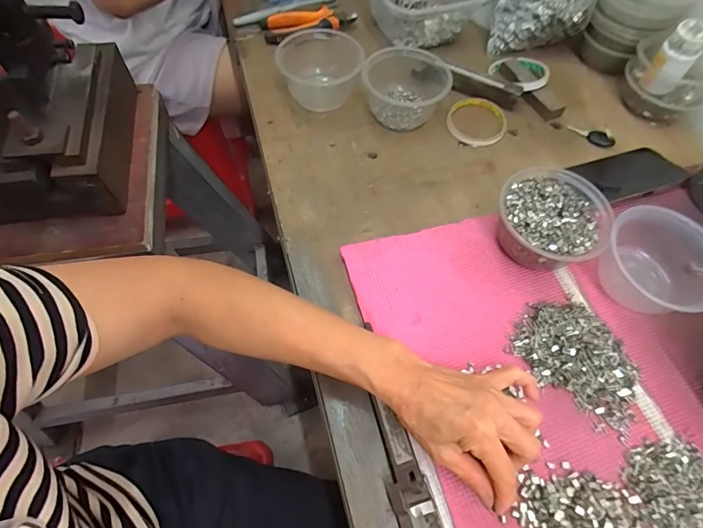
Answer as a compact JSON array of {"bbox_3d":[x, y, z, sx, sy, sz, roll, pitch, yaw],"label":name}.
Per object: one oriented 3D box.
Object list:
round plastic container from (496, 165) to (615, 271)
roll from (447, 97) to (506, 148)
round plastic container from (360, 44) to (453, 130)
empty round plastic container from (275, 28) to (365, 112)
[{"bbox_3d":[0.216,-0.046,0.448,0.110,0.058,0.116,1,61,-3],"label":"round plastic container"},{"bbox_3d":[0.177,-0.201,0.575,0.082,0.010,0.090,1,61,-3],"label":"roll"},{"bbox_3d":[0.073,-0.248,0.558,0.109,0.055,0.123,4,61,-1],"label":"round plastic container"},{"bbox_3d":[-0.043,-0.270,0.561,0.111,0.060,0.111,1,61,-3],"label":"empty round plastic container"}]

